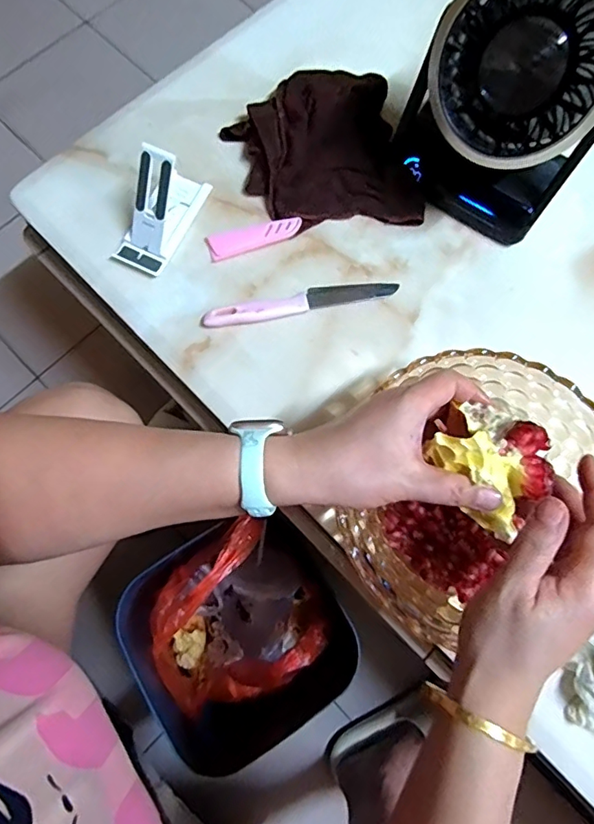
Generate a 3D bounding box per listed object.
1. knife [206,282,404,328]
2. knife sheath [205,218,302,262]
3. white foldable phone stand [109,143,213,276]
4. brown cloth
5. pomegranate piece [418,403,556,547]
[{"bbox_3d":[0.004,-0.109,0.495,0.192,0.009,0.023,-13,76,-5],"label":"knife"},{"bbox_3d":[-0.044,-0.181,0.511,0.096,0.012,0.027,-17,76,-6],"label":"knife sheath"},{"bbox_3d":[-0.133,-0.201,0.484,0.048,0.071,0.113,32,77,7],"label":"white foldable phone stand"},{"bbox_3d":[0.024,-0.276,0.524,0.177,0.039,0.194,-13,76,-5],"label":"brown cloth"},{"bbox_3d":[0.128,0.031,0.332,0.063,0.057,0.080,-41,80,-11],"label":"pomegranate piece"}]

